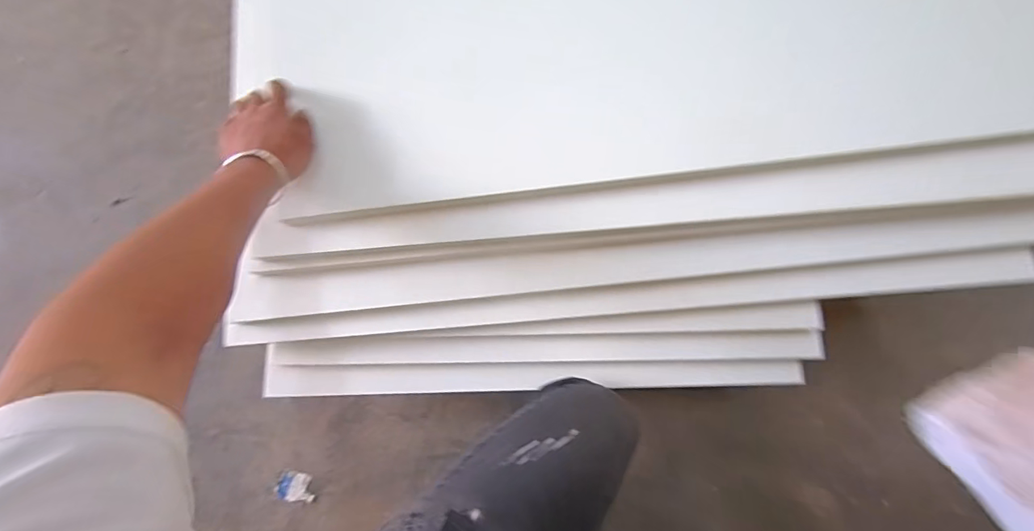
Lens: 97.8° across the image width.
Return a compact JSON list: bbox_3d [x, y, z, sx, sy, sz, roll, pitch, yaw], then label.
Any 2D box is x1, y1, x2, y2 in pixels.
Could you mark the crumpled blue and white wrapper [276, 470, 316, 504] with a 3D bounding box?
[{"bbox_3d":[-0.363,0.367,0.745,0.063,0.012,0.041,9,75,0],"label":"crumpled blue and white wrapper"}]

